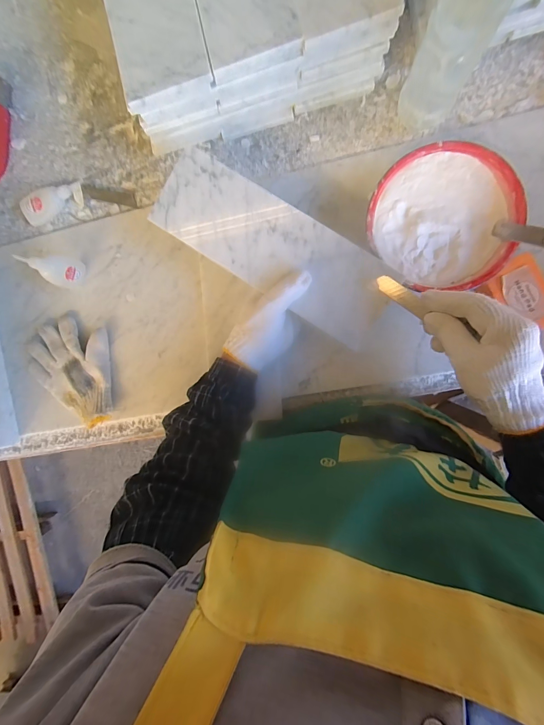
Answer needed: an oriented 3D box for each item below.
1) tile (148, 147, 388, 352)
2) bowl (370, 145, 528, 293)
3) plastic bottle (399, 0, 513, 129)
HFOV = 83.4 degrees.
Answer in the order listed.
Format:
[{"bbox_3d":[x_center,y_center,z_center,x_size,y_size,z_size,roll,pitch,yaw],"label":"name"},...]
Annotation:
[{"bbox_3d":[0.002,-0.135,0.362,0.294,0.009,0.100,34,98,2],"label":"tile"},{"bbox_3d":[0.201,-0.169,0.373,0.162,0.050,0.156,1,94,8],"label":"bowl"},{"bbox_3d":[0.180,-0.316,0.298,0.062,0.210,0.055,29,97,5],"label":"plastic bottle"}]

